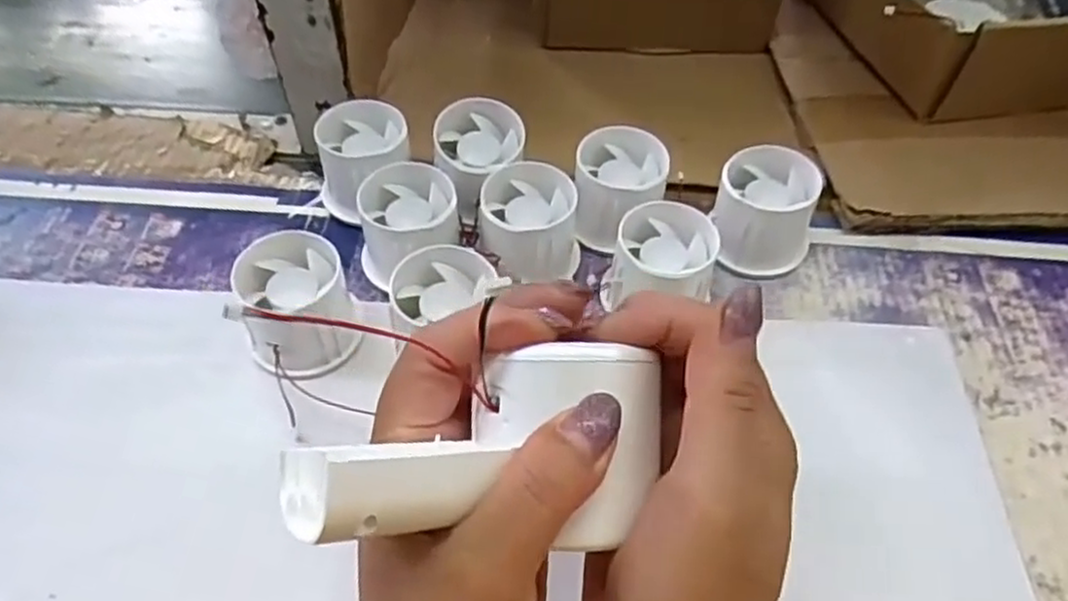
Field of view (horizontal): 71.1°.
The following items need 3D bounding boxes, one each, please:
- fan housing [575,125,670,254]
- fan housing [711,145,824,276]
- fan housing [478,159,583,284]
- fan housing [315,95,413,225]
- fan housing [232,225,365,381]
[{"bbox_3d":[0.048,-0.060,0.423,0.051,0.047,0.061,8,52,5],"label":"fan housing"},{"bbox_3d":[0.130,-0.048,0.418,0.055,0.048,0.056,1,52,-1],"label":"fan housing"},{"bbox_3d":[-0.002,-0.038,0.404,0.053,0.045,0.057,3,52,1],"label":"fan housing"},{"bbox_3d":[-0.101,-0.081,0.437,0.049,0.051,0.051,1,52,-1],"label":"fan housing"},{"bbox_3d":[-0.117,0.004,0.370,0.054,0.049,0.060,-17,55,-14],"label":"fan housing"}]

